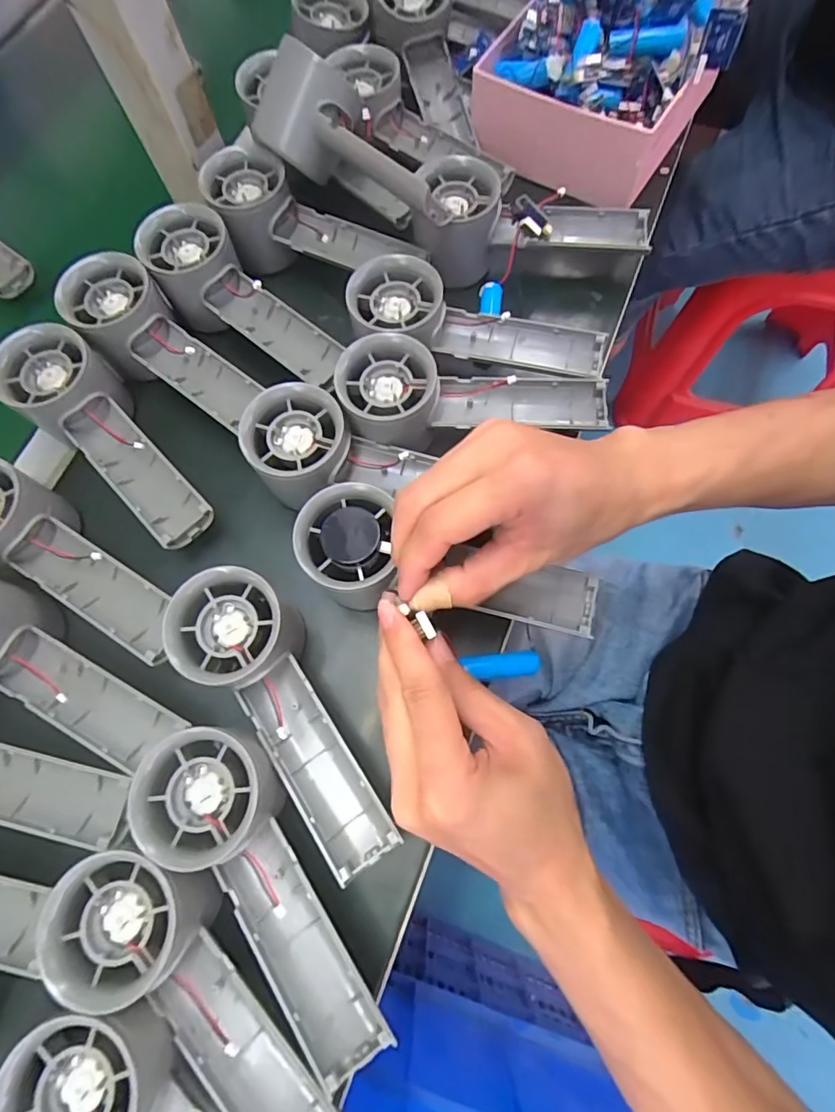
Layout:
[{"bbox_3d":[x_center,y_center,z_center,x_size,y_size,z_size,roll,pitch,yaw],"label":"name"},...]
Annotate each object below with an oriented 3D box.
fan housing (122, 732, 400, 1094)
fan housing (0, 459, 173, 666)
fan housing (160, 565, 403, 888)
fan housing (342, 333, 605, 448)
[{"bbox_3d":[-0.069,0.153,0.238,0.057,0.034,0.158,-33,87,-8],"label":"fan housing"},{"bbox_3d":[-0.199,0.007,0.294,0.154,0.048,0.055,36,77,0],"label":"fan housing"},{"bbox_3d":[-0.061,0.074,0.254,0.059,0.029,0.156,-40,75,-10],"label":"fan housing"},{"bbox_3d":[0.034,-0.089,0.295,0.153,0.037,0.061,7,73,4],"label":"fan housing"}]

